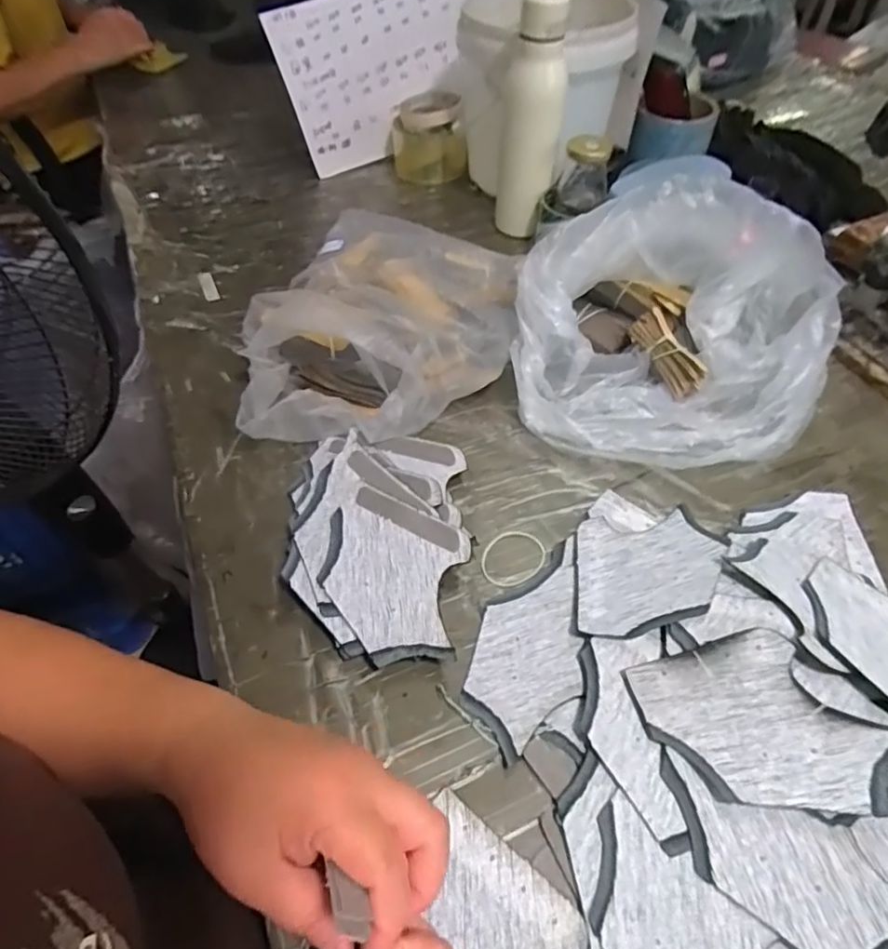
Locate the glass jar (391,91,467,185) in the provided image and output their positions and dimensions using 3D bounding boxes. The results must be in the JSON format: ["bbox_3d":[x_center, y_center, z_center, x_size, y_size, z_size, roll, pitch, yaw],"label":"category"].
[{"bbox_3d":[-0.023,-0.477,0.851,0.101,0.089,0.104,-1,53,1],"label":"glass jar"}]

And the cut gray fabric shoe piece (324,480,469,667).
[{"bbox_3d":[-0.036,0.070,0.432,0.098,0.006,0.125,9,57,5],"label":"cut gray fabric shoe piece"}]

